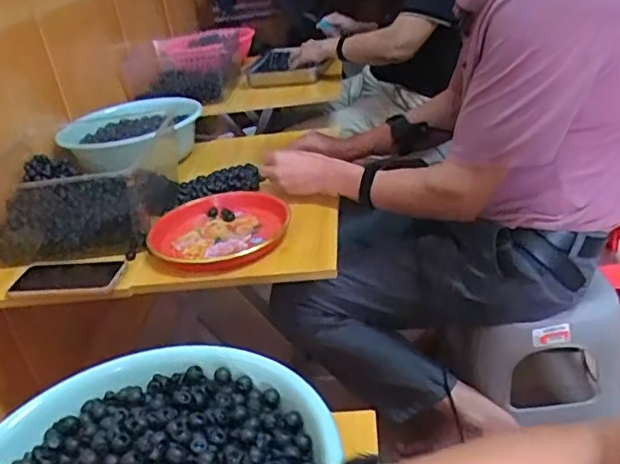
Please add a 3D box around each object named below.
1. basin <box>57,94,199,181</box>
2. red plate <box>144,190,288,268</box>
[{"bbox_3d":[-0.351,-0.209,1.239,0.251,0.083,0.225,3,30,18],"label":"basin"},{"bbox_3d":[-0.145,-0.003,0.947,0.208,0.037,0.194,-6,29,3],"label":"red plate"}]

